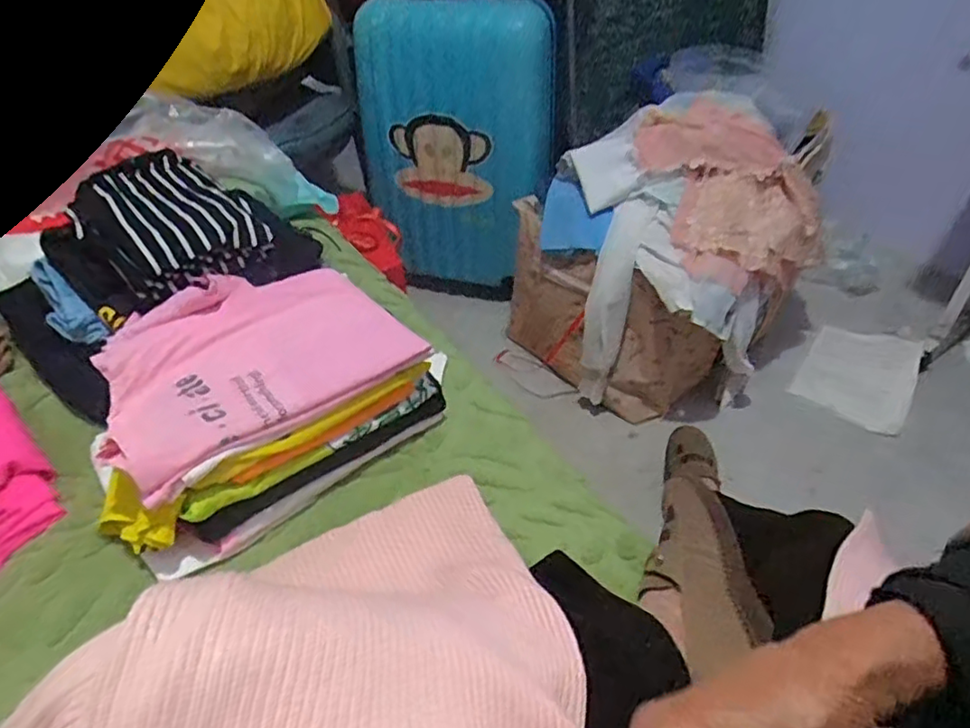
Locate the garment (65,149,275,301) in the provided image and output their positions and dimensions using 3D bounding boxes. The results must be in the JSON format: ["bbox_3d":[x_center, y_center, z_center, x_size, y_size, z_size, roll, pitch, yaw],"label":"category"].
[{"bbox_3d":[-0.361,-0.167,0.695,0.158,0.058,0.233,-28,48,-28],"label":"garment"}]

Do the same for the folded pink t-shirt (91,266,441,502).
[{"bbox_3d":[-0.222,-0.013,0.590,0.275,0.029,0.219,-28,48,-28],"label":"folded pink t-shirt"}]

